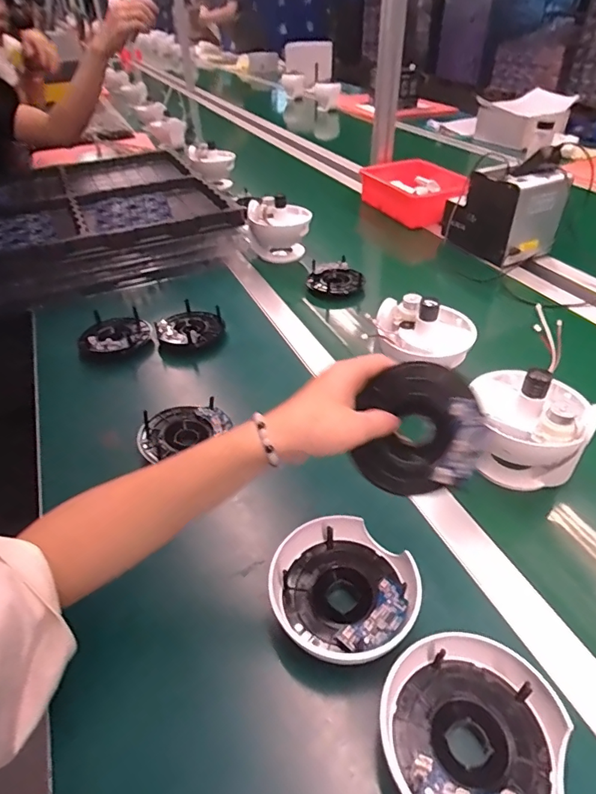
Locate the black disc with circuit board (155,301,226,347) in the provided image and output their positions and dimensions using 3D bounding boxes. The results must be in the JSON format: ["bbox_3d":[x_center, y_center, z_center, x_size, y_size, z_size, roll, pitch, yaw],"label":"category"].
[{"bbox_3d":[-0.161,-0.105,0.715,0.096,0.032,0.092,-2,40,1],"label":"black disc with circuit board"}]

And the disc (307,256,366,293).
[{"bbox_3d":[0.066,-0.212,0.834,0.093,0.026,0.094,-2,40,1],"label":"disc"}]

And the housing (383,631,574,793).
[{"bbox_3d":[0.115,0.224,0.311,0.109,0.043,0.116,-2,40,1],"label":"housing"}]

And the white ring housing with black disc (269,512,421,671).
[{"bbox_3d":[0.036,0.156,0.385,0.114,0.032,0.103,31,51,34],"label":"white ring housing with black disc"}]

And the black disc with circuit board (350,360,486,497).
[{"bbox_3d":[0.091,0.027,0.357,0.086,0.103,0.025,11,13,12],"label":"black disc with circuit board"}]

